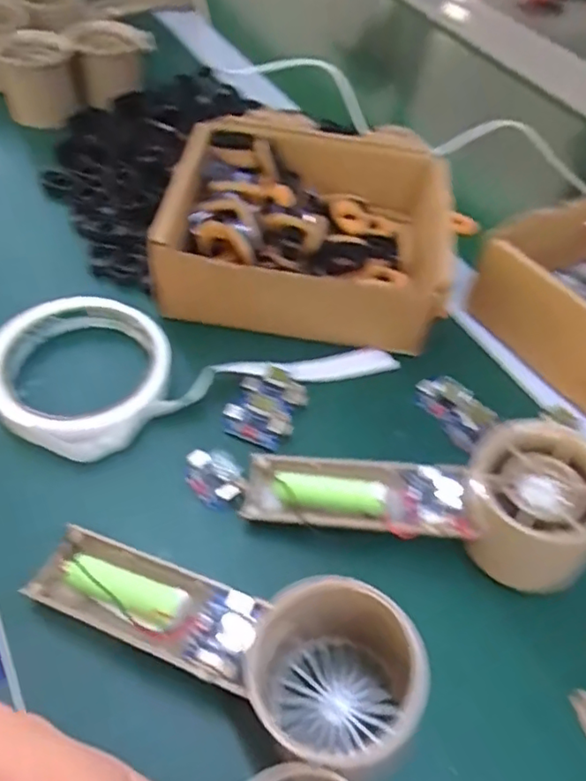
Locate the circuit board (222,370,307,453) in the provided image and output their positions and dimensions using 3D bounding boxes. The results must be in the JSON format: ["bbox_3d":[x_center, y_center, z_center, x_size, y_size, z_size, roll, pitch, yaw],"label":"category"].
[{"bbox_3d":[-0.015,0.009,0.321,0.036,0.008,0.045,24,52,10],"label":"circuit board"}]

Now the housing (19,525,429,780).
[{"bbox_3d":[-0.029,0.098,0.235,0.159,0.055,0.056,11,54,20],"label":"housing"}]

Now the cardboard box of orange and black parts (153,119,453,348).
[{"bbox_3d":[0.014,-0.104,0.378,0.182,0.051,0.155,7,51,-3],"label":"cardboard box of orange and black parts"}]

